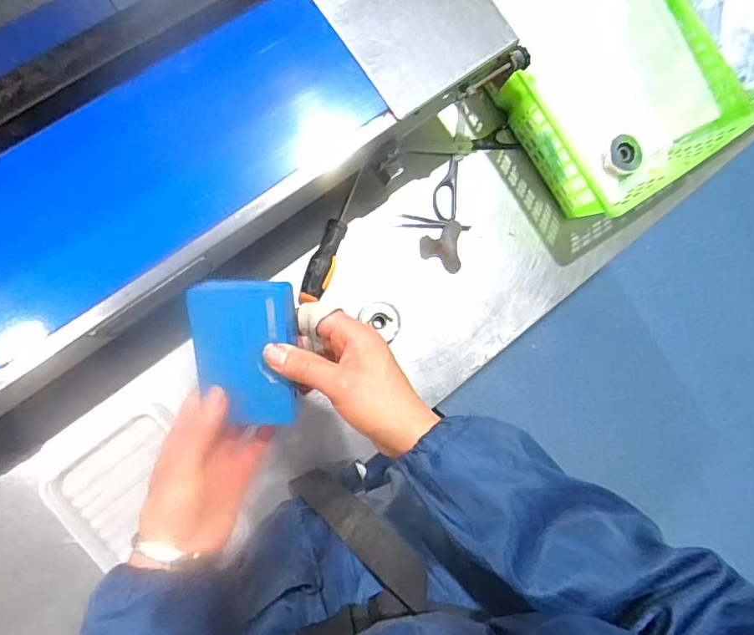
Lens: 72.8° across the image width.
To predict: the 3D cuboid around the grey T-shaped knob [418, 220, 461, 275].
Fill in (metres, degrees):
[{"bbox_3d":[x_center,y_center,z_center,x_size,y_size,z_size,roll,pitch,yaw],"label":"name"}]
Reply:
[{"bbox_3d":[0.075,-0.083,0.600,0.046,0.009,0.058,2,87,-10],"label":"grey T-shaped knob"}]

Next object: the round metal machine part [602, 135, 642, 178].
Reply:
[{"bbox_3d":[0.295,-0.193,0.615,0.042,0.023,0.050,45,81,-5],"label":"round metal machine part"}]

